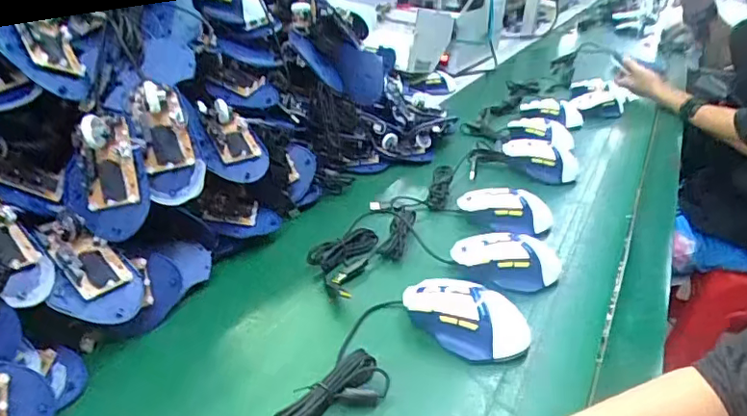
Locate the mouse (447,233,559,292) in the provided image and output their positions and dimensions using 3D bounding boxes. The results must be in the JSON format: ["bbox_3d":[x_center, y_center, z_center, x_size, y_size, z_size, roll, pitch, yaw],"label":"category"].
[{"bbox_3d":[0.158,0.058,0.602,0.128,0.040,0.074,-1,29,-10],"label":"mouse"}]

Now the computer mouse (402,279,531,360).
[{"bbox_3d":[0.086,0.104,0.507,0.120,0.040,0.065,14,30,17],"label":"computer mouse"}]

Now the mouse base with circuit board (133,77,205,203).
[{"bbox_3d":[-0.185,-0.060,0.488,0.052,0.108,0.021,-13,6,-29],"label":"mouse base with circuit board"}]

